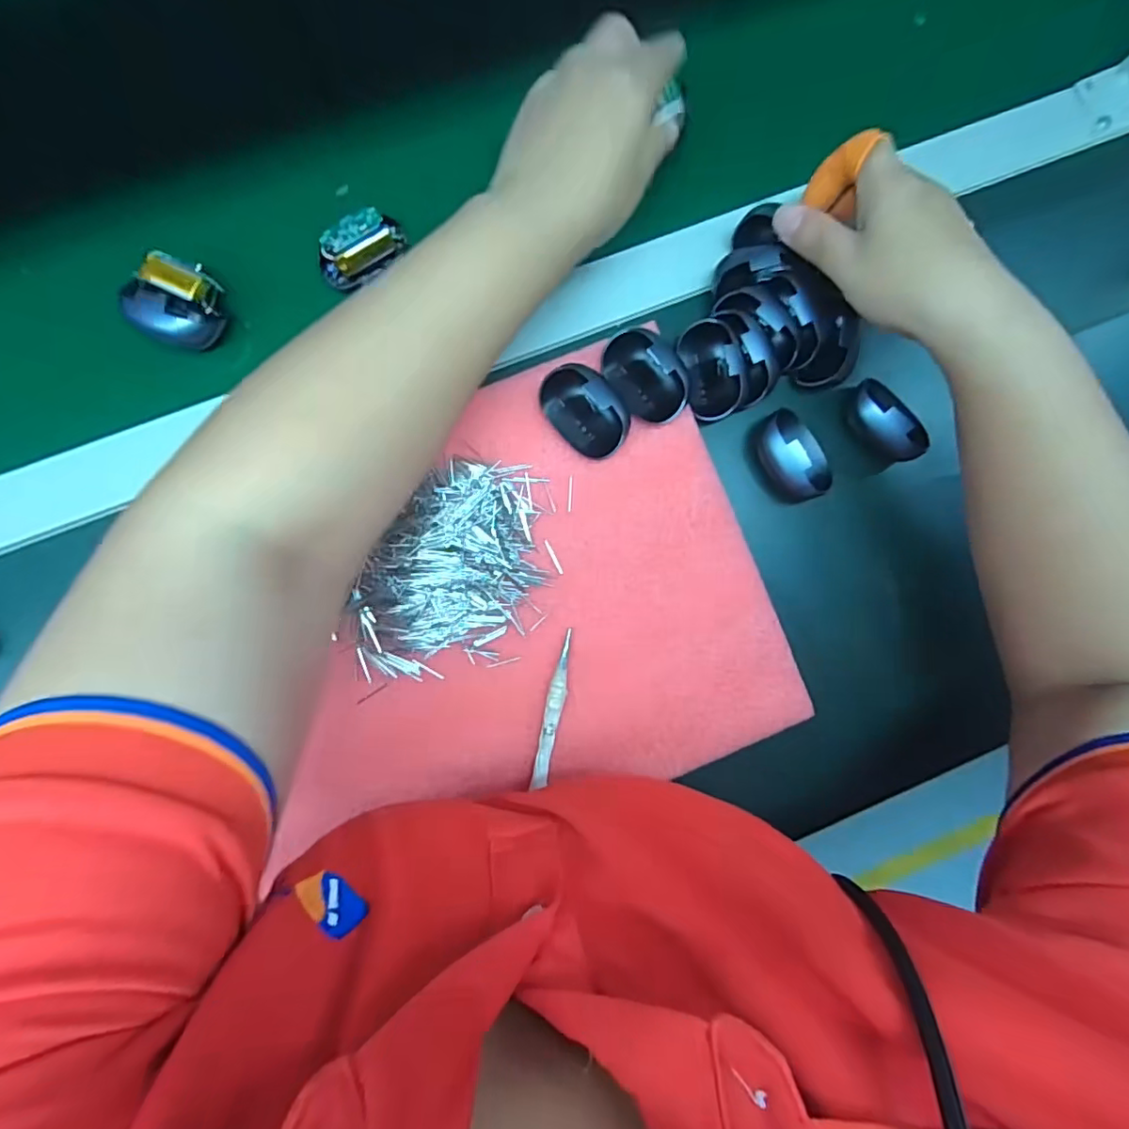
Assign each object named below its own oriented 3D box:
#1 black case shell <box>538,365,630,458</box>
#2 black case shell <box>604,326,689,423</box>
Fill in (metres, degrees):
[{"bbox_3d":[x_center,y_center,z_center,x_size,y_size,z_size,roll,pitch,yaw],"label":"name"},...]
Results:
[{"bbox_3d":[0.012,-0.090,0.338,0.033,0.026,0.057,-43,92,-5],"label":"black case shell"},{"bbox_3d":[0.050,-0.113,0.341,0.035,0.026,0.059,-38,92,-6],"label":"black case shell"}]

